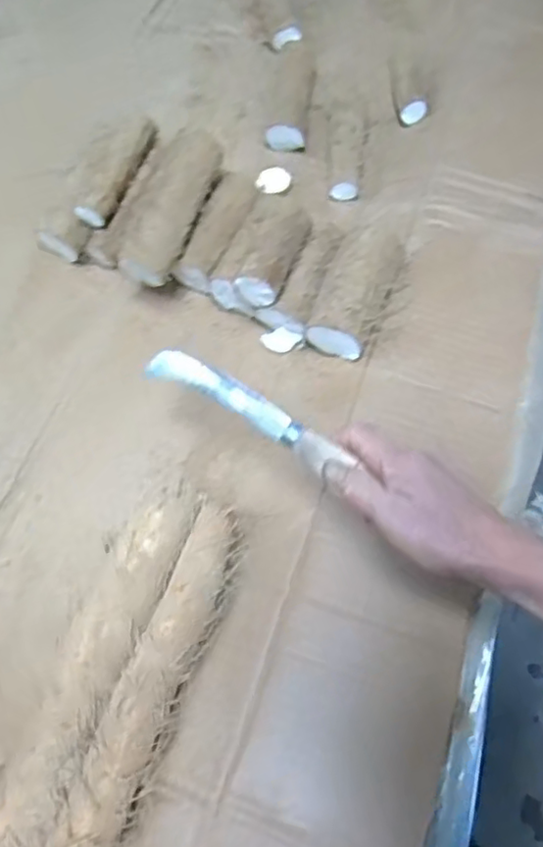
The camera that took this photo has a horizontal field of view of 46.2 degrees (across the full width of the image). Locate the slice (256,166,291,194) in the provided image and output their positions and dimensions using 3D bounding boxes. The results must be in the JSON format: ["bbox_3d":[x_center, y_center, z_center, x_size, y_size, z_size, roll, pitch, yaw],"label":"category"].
[{"bbox_3d":[0.002,-0.241,0.634,0.035,0.013,0.027,-34,73,-14],"label":"slice"}]

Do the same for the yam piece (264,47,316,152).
[{"bbox_3d":[0.021,-0.337,0.663,0.039,0.032,0.117,8,68,1],"label":"yam piece"}]

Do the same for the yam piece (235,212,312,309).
[{"bbox_3d":[0.000,-0.142,0.537,0.041,0.033,0.080,22,69,7],"label":"yam piece"}]

